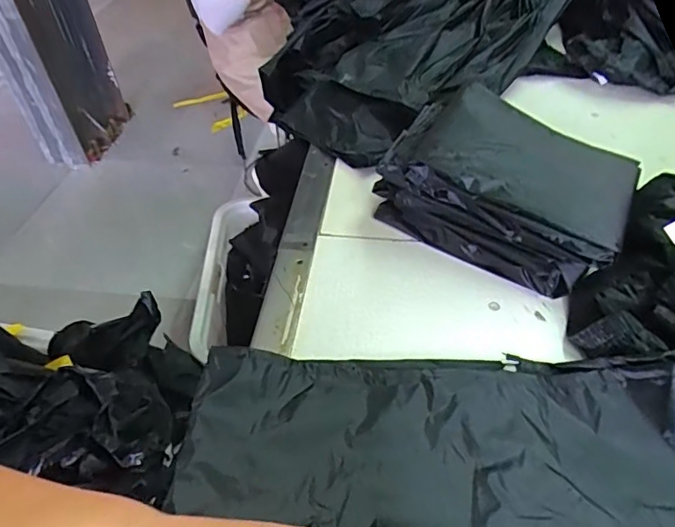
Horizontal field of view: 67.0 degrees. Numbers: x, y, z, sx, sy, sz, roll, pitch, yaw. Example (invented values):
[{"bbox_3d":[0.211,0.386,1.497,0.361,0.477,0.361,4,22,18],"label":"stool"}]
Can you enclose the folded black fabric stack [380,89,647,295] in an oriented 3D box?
[{"bbox_3d":[0.237,-0.112,0.704,0.305,0.135,0.221,27,53,26],"label":"folded black fabric stack"}]

